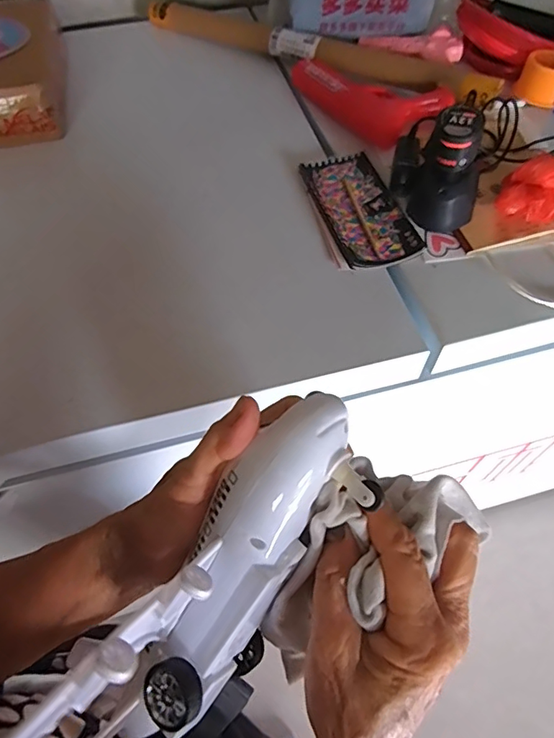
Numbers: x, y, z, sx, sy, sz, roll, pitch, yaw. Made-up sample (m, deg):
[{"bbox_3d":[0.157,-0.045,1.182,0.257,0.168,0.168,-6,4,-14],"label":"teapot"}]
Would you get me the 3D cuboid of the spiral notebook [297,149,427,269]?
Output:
[{"bbox_3d":[0.090,-0.183,0.555,0.096,0.008,0.180,-14,59,-8],"label":"spiral notebook"}]

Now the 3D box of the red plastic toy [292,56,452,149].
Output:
[{"bbox_3d":[0.118,-0.374,0.654,0.102,0.034,0.212,-31,62,-17],"label":"red plastic toy"}]

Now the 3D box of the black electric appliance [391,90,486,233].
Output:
[{"bbox_3d":[0.176,-0.233,0.522,0.098,0.110,0.117,15,59,10],"label":"black electric appliance"}]

